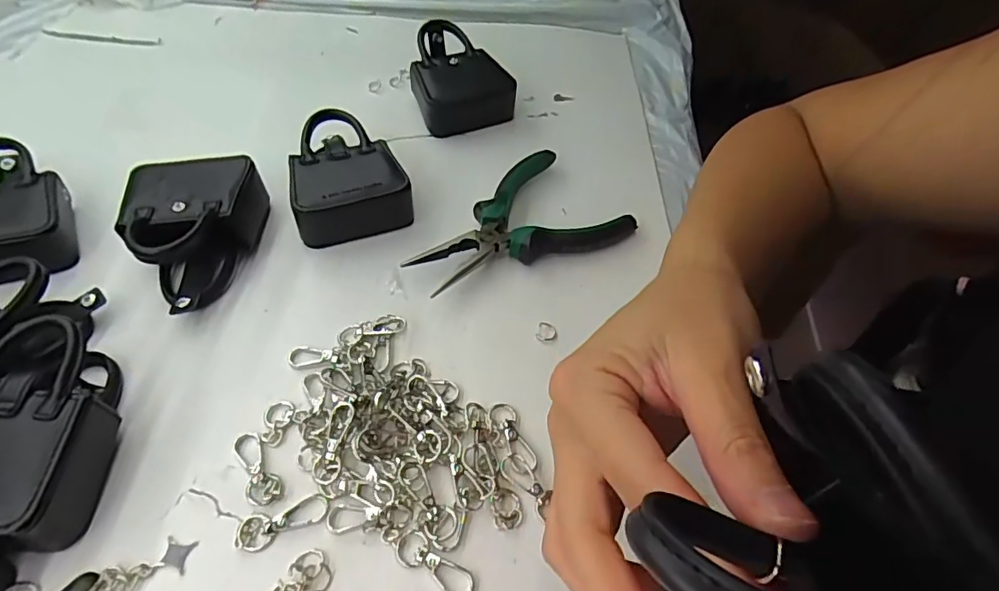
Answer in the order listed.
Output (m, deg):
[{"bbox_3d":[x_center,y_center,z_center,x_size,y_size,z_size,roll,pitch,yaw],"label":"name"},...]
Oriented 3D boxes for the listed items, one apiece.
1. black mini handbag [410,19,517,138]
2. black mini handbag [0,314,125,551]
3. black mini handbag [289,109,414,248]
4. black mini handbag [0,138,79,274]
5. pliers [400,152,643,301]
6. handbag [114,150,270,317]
[{"bbox_3d":[-0.039,-0.185,0.465,0.078,0.051,0.094,-16,54,-18],"label":"black mini handbag"},{"bbox_3d":[-0.218,0.062,0.255,0.077,0.040,0.105,6,50,0],"label":"black mini handbag"},{"bbox_3d":[-0.110,-0.085,0.386,0.074,0.040,0.094,-14,53,-17],"label":"black mini handbag"},{"bbox_3d":[-0.313,-0.055,0.347,0.074,0.038,0.104,-15,53,-17],"label":"black mini handbag"},{"bbox_3d":[0.007,-0.051,0.377,0.149,0.023,0.091,-21,55,-21],"label":"pliers"},{"bbox_3d":[-0.190,-0.040,0.340,0.075,0.040,0.105,-6,51,-10],"label":"handbag"}]

